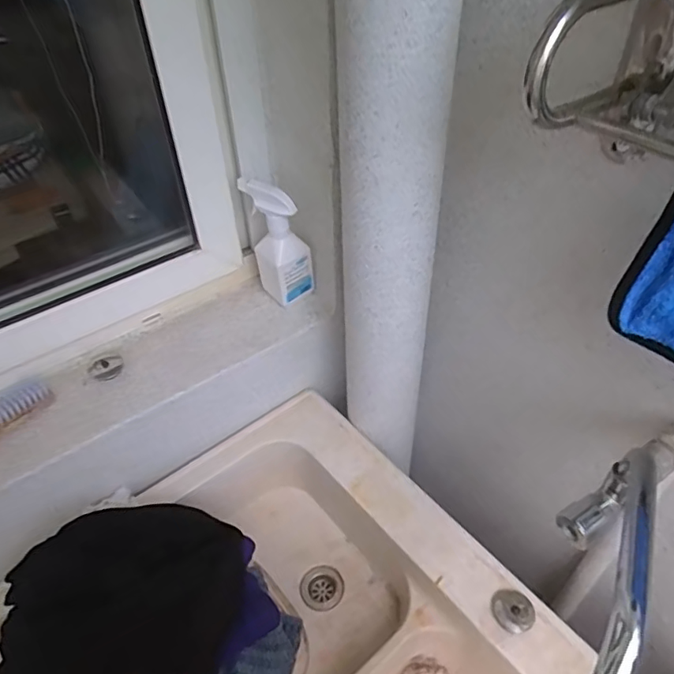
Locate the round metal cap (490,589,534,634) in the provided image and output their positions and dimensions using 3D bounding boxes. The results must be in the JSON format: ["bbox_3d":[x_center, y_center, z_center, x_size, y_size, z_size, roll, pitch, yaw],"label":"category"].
[{"bbox_3d":[0.211,0.326,0.655,0.043,0.015,0.047,-26,48,-23],"label":"round metal cap"}]

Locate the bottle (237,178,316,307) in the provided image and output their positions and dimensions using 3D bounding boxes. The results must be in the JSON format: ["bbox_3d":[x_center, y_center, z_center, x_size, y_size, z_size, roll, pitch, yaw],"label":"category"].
[{"bbox_3d":[-0.083,-0.132,0.806,0.059,0.205,0.078,-35,52,-30],"label":"bottle"}]

